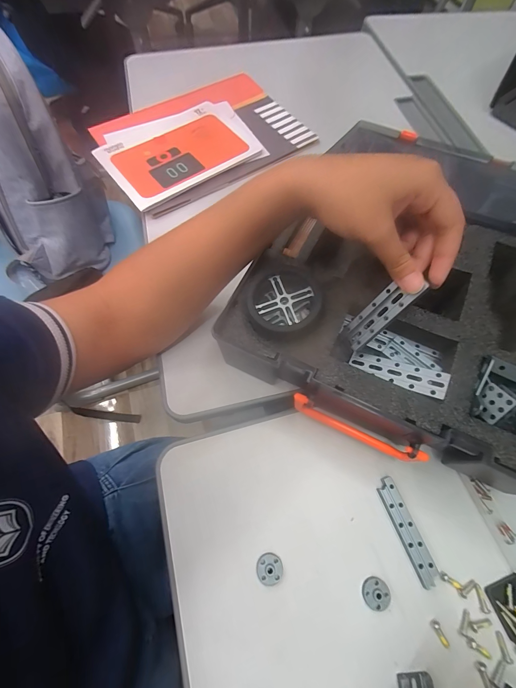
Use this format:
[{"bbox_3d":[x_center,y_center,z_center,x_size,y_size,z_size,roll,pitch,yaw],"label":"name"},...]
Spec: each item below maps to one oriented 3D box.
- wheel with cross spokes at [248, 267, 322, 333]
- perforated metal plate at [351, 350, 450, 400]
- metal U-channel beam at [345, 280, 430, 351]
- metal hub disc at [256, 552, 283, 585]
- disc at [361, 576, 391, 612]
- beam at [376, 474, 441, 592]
[{"bbox_3d":[0.023,-0.038,0.272,0.061,0.021,0.064,1,66,-2],"label":"wheel with cross spokes"},{"bbox_3d":[0.119,0.023,0.261,0.078,0.004,0.023,20,65,35],"label":"perforated metal plate"},{"bbox_3d":[0.106,-0.027,0.259,0.009,0.075,0.024,-6,56,-48],"label":"metal U-channel beam"},{"bbox_3d":[0.010,0.190,0.253,0.022,0.009,0.022,0,65,1],"label":"metal hub disc"},{"bbox_3d":[0.098,0.205,0.246,0.021,0.005,0.023,0,65,1],"label":"disc"},{"bbox_3d":[0.131,0.163,0.264,0.018,0.008,0.084,-19,66,-8],"label":"beam"}]

